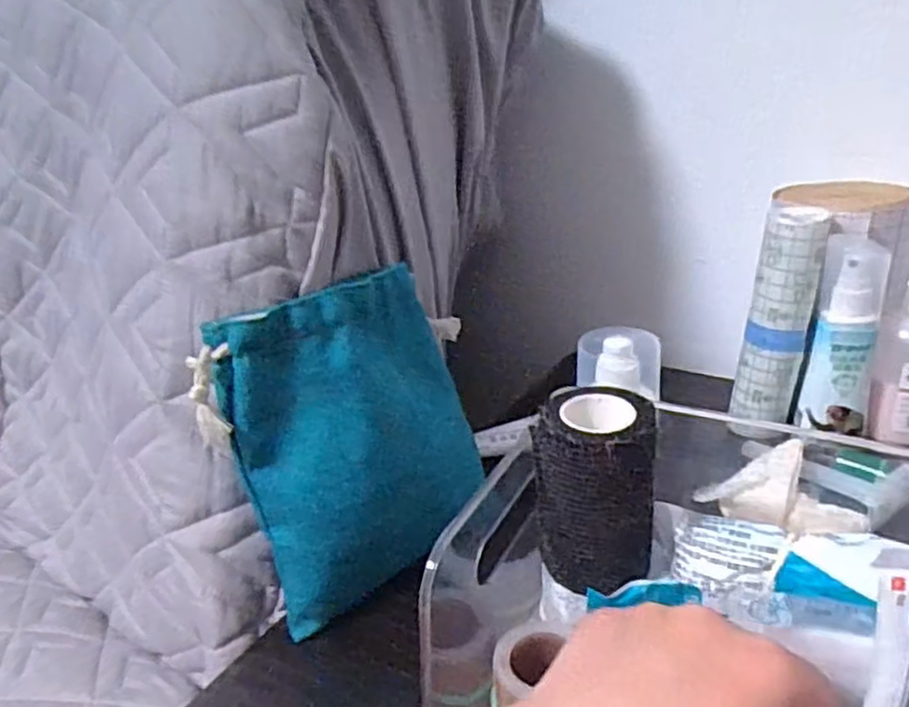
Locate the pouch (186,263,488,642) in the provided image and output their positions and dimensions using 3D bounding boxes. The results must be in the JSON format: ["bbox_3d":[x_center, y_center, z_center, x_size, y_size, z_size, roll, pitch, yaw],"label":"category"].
[{"bbox_3d":[-0.048,0.041,0.372,0.136,0.154,0.023,-26,13,-26],"label":"pouch"}]

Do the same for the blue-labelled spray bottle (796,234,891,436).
[{"bbox_3d":[0.242,-0.010,0.442,0.036,0.118,0.031,9,29,27],"label":"blue-labelled spray bottle"}]

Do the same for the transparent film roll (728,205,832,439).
[{"bbox_3d":[0.206,-0.015,0.458,0.041,0.147,0.031,8,29,25],"label":"transparent film roll"}]

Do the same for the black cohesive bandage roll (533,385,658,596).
[{"bbox_3d":[0.059,0.056,0.297,0.045,0.072,0.048,4,27,18],"label":"black cohesive bandage roll"}]

